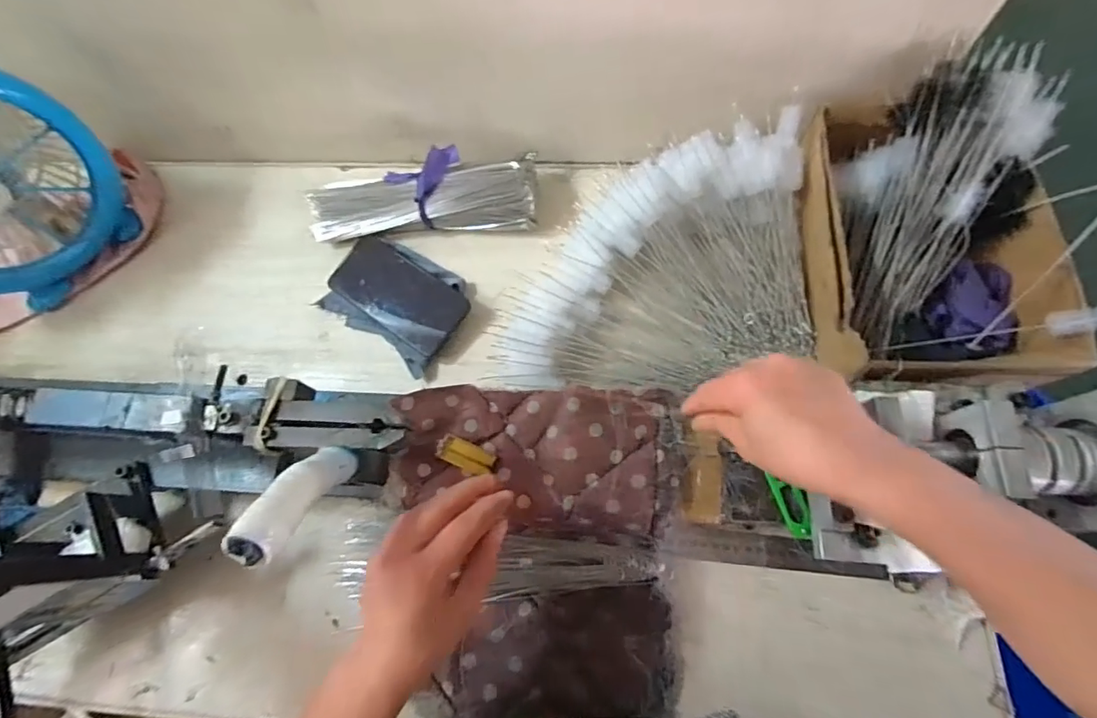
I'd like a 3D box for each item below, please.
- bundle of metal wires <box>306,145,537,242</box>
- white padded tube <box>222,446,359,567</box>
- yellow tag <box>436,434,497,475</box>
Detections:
[{"bbox_3d":[-0.145,-0.181,0.573,0.260,0.071,0.077,-3,70,2],"label":"bundle of metal wires"},{"bbox_3d":[-0.142,0.077,0.287,0.021,0.097,0.024,9,109,6],"label":"white padded tube"},{"bbox_3d":[-0.073,0.086,0.443,0.054,0.005,0.022,21,73,10],"label":"yellow tag"}]

